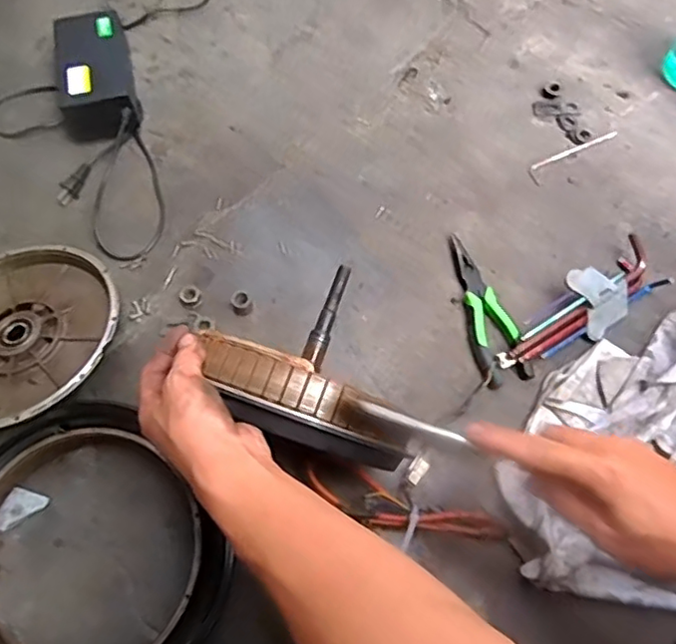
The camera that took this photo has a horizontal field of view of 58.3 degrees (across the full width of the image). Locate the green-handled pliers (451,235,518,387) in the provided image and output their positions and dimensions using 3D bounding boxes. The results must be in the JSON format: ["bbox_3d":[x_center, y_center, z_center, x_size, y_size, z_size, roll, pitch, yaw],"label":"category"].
[{"bbox_3d":[0.167,-0.018,0.705,0.053,0.019,0.186,-14,69,-4],"label":"green-handled pliers"}]

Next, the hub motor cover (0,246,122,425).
[{"bbox_3d":[-0.337,0.012,0.634,0.208,0.031,0.212,33,64,20],"label":"hub motor cover"}]

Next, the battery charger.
[{"bbox_3d":[-0.310,-0.320,0.785,0.086,0.072,0.169,-14,69,-4],"label":"battery charger"}]

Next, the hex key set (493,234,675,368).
[{"bbox_3d":[0.277,-0.013,0.701,0.227,0.045,0.071,-32,71,-11],"label":"hex key set"}]

